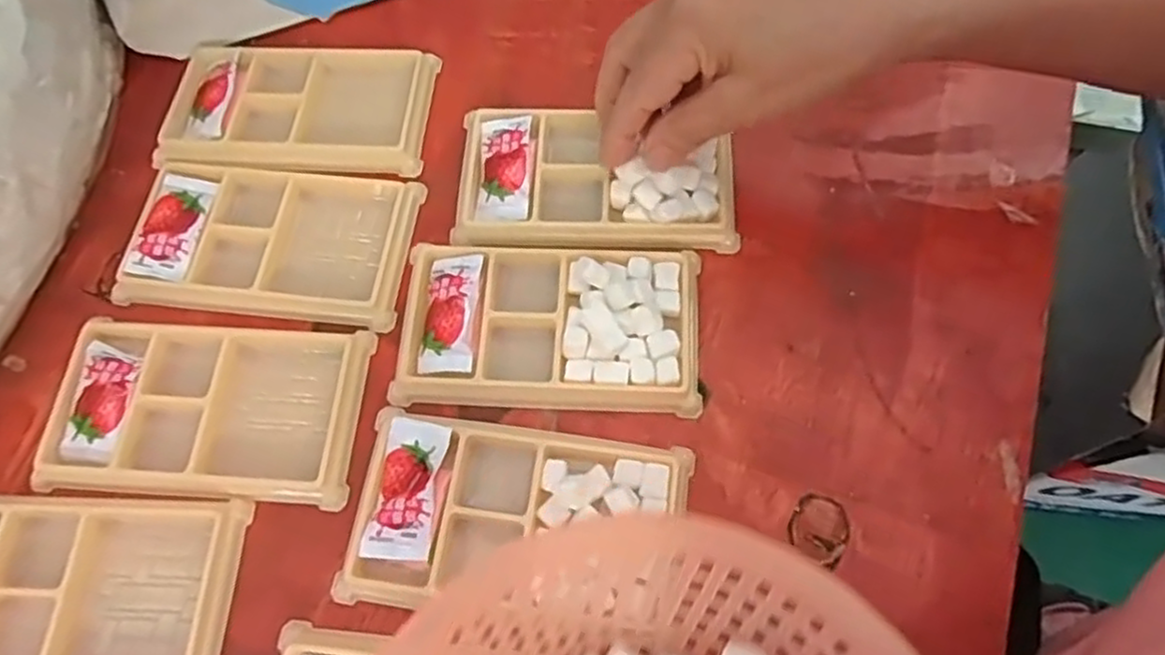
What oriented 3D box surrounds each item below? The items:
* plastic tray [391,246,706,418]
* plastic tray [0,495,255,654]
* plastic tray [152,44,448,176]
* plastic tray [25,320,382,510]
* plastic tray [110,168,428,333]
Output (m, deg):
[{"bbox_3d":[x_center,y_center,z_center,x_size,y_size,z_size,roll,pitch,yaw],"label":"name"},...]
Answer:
[{"bbox_3d":[-0.015,-0.004,0.326,0.136,0.018,0.080,2,67,2],"label":"plastic tray"},{"bbox_3d":[-0.207,0.106,0.286,0.127,0.013,0.076,3,67,3],"label":"plastic tray"},{"bbox_3d":[-0.151,-0.118,0.380,0.136,0.014,0.082,2,67,2],"label":"plastic tray"},{"bbox_3d":[-0.165,0.034,0.317,0.130,0.010,0.079,4,67,3],"label":"plastic tray"},{"bbox_3d":[-0.151,-0.044,0.348,0.130,0.010,0.079,6,67,4],"label":"plastic tray"}]

